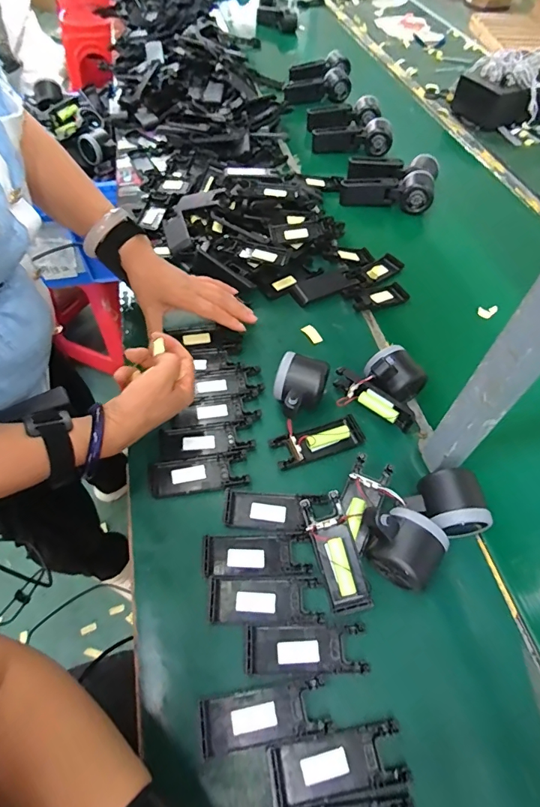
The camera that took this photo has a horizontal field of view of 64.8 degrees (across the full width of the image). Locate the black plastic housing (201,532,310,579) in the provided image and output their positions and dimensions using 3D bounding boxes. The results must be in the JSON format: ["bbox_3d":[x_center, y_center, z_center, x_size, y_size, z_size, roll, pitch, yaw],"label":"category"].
[{"bbox_3d":[-0.013,0.144,0.405,0.097,0.006,0.039,-2,56,-3],"label":"black plastic housing"}]

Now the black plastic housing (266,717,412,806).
[{"bbox_3d":[0.052,0.274,0.322,0.102,0.007,0.038,-7,56,-7],"label":"black plastic housing"}]

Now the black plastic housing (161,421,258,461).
[{"bbox_3d":[-0.070,0.041,0.474,0.099,0.009,0.040,-7,56,-7],"label":"black plastic housing"}]

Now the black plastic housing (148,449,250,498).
[{"bbox_3d":[-0.075,0.075,0.449,0.100,0.008,0.040,-8,56,-7],"label":"black plastic housing"}]

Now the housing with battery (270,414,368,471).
[{"bbox_3d":[0.054,0.039,0.474,0.101,0.017,0.038,-17,58,-13],"label":"housing with battery"}]

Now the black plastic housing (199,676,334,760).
[{"bbox_3d":[-0.004,0.248,0.336,0.098,0.007,0.035,-7,56,-7],"label":"black plastic housing"}]

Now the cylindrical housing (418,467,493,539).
[{"bbox_3d":[0.174,0.102,0.420,0.051,0.062,0.057,-6,56,-6],"label":"cylindrical housing"}]

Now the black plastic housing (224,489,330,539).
[{"bbox_3d":[0.004,0.111,0.430,0.100,0.008,0.043,6,55,2],"label":"black plastic housing"}]

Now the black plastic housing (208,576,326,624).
[{"bbox_3d":[-0.005,0.178,0.385,0.098,0.007,0.038,0,55,-2],"label":"black plastic housing"}]

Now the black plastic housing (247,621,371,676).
[{"bbox_3d":[0.031,0.212,0.366,0.100,0.007,0.037,-1,55,-2],"label":"black plastic housing"}]

